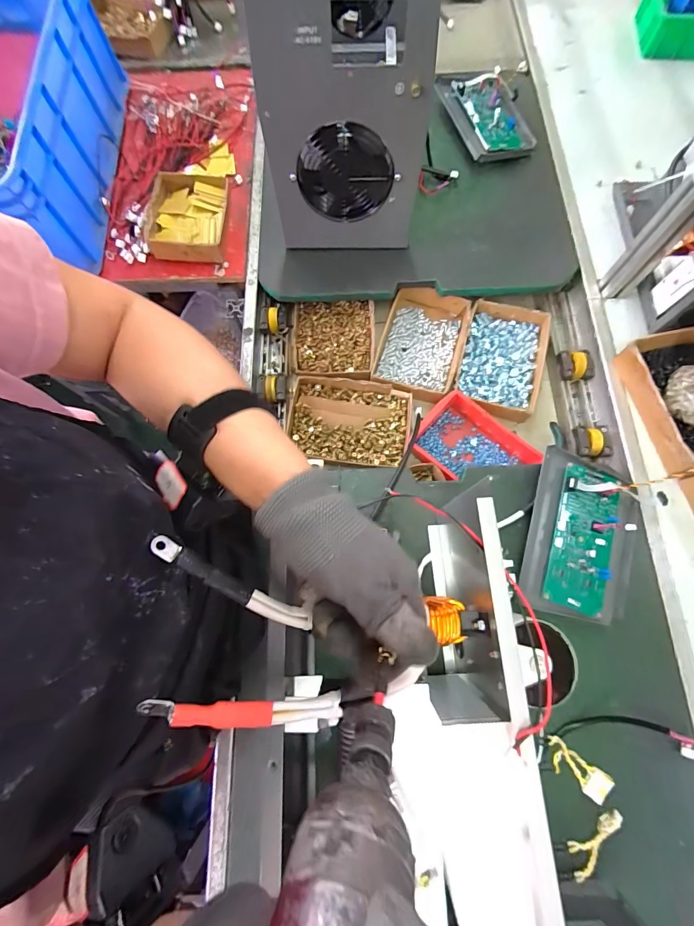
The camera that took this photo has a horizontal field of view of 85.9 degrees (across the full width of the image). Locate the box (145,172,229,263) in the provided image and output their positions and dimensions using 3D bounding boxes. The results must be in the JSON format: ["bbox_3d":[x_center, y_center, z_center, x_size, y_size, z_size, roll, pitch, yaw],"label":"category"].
[{"bbox_3d":[-0.311,-0.485,0.735,0.148,0.039,0.190,-4,75,1],"label":"box"}]

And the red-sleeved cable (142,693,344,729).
[{"bbox_3d":[-0.061,0.154,0.232,0.122,0.007,0.015,13,74,-20],"label":"red-sleeved cable"}]

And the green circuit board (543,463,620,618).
[{"bbox_3d":[0.336,0.105,0.528,0.085,0.021,0.199,18,75,7],"label":"green circuit board"}]

